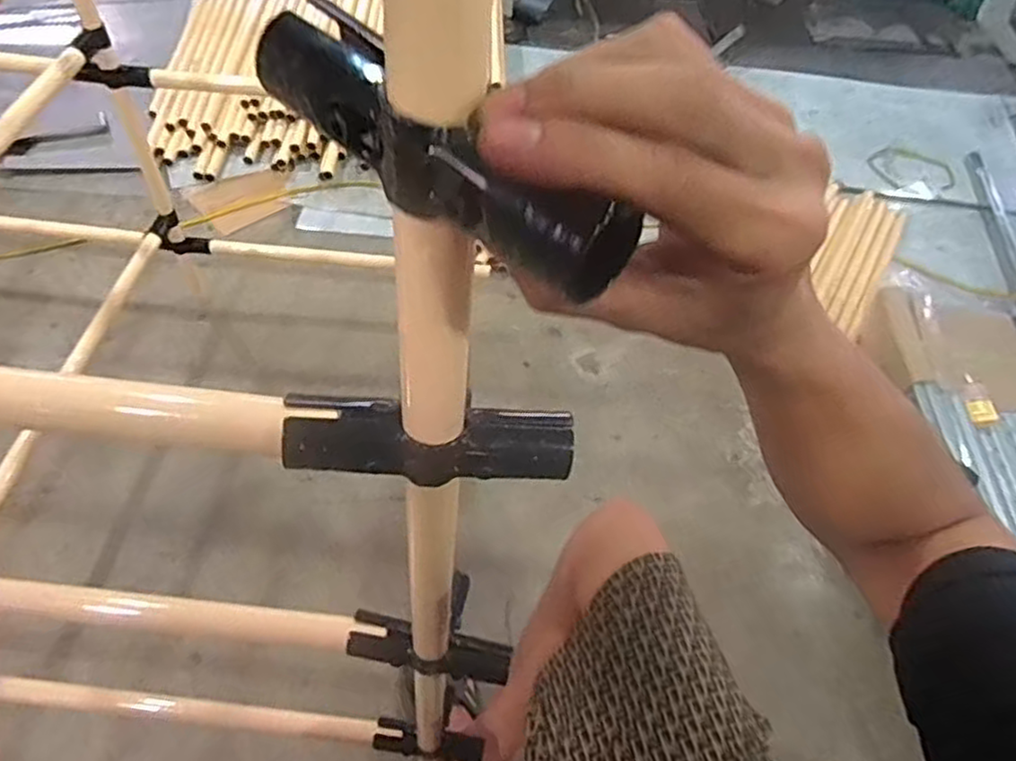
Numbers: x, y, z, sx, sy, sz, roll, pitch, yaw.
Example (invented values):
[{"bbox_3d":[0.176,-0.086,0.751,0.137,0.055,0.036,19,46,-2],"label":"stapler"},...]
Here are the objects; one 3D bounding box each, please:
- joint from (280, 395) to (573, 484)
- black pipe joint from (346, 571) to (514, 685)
[{"bbox_3d":[-0.035,0.029,0.325,0.128,0.026,0.029,4,53,-3],"label":"joint"},{"bbox_3d":[-0.059,0.200,0.592,0.128,0.032,0.084,9,52,1],"label":"black pipe joint"}]

